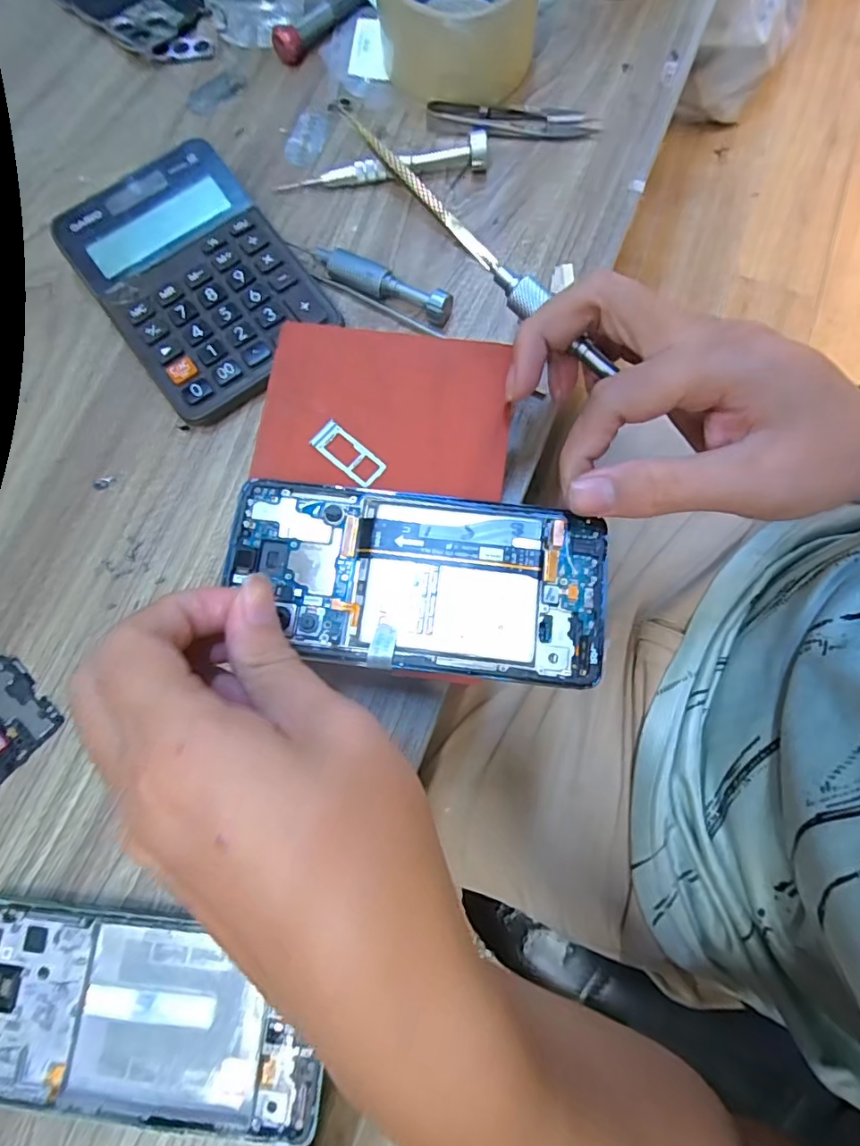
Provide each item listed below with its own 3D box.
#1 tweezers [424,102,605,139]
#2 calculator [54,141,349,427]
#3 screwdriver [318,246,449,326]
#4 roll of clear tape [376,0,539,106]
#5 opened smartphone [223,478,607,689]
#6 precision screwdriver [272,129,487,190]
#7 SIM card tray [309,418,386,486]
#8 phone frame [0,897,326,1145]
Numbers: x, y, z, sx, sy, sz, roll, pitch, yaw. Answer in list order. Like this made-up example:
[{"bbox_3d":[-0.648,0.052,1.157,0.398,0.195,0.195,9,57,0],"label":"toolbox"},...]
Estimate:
[{"bbox_3d":[0.051,-0.280,0.331,0.102,0.007,0.022,7,77,4],"label":"tweezers"},{"bbox_3d":[-0.129,-0.163,0.300,0.101,0.028,0.144,-36,78,-7],"label":"calculator"},{"bbox_3d":[-0.026,-0.162,0.303,0.084,0.015,0.014,29,79,8],"label":"screwdriver"},{"bbox_3d":[0.017,-0.352,0.328,0.095,0.056,0.095,3,76,3],"label":"roll of clear tape"},{"bbox_3d":[-0.006,0.002,0.225,0.156,0.006,0.075,12,77,3],"label":"opened smartphone"},{"bbox_3d":[-0.029,-0.245,0.322,0.127,0.014,0.020,-7,76,0],"label":"precision screwdriver"},{"bbox_3d":[-0.037,-0.055,0.242,0.035,0.004,0.015,38,80,9],"label":"SIM card tray"},{"bbox_3d":[-0.121,0.183,0.224,0.154,0.009,0.070,6,76,3],"label":"phone frame"}]

